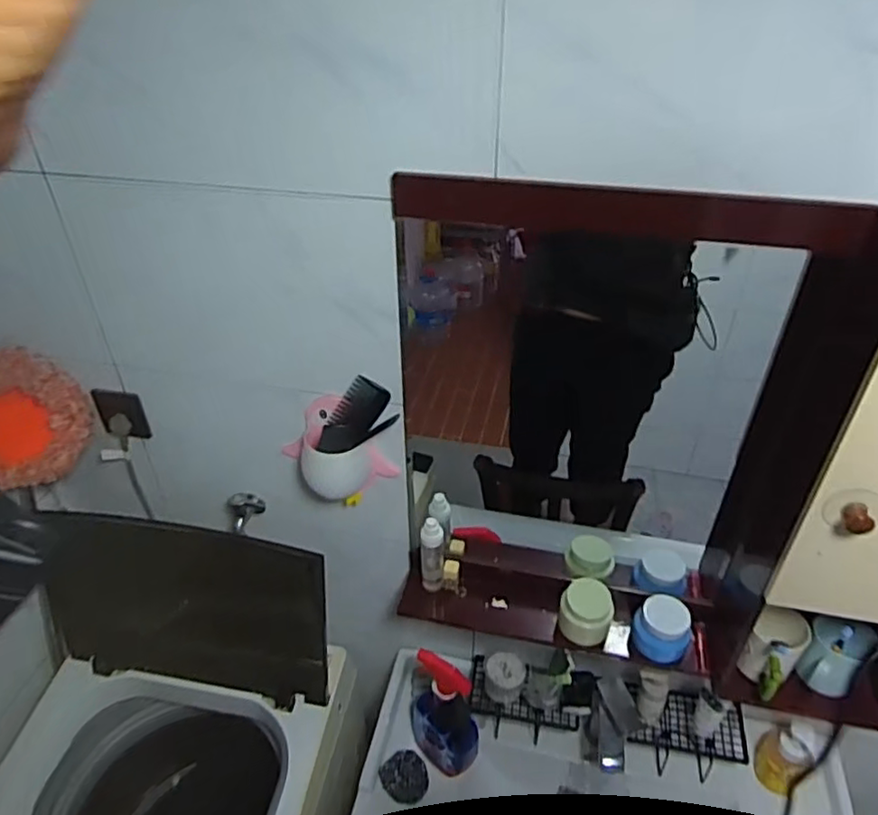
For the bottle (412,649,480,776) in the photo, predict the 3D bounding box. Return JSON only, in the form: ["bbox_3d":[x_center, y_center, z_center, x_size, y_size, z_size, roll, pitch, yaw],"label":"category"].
[{"bbox_3d":[0.006,0.519,1.096,0.126,0.251,0.064,31,47,34],"label":"bottle"}]

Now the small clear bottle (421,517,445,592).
[{"bbox_3d":[-0.011,0.241,1.046,0.037,0.153,0.030,1,37,1],"label":"small clear bottle"}]

